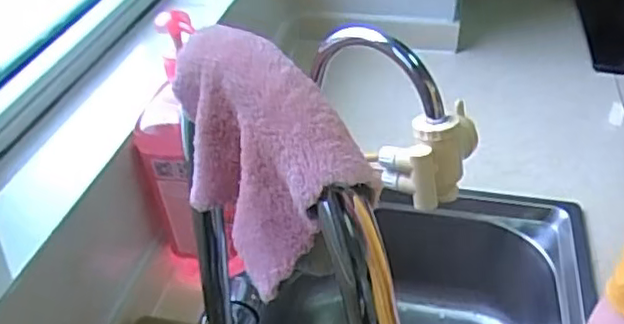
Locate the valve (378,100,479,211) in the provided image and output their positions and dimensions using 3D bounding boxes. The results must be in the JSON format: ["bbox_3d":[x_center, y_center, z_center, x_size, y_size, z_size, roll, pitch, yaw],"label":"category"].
[{"bbox_3d":[0.119,-0.006,0.631,0.094,0.077,0.056,-24,43,-27],"label":"valve"}]

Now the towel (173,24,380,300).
[{"bbox_3d":[-0.028,-0.005,0.324,0.046,0.098,0.137,-19,40,-22],"label":"towel"}]

